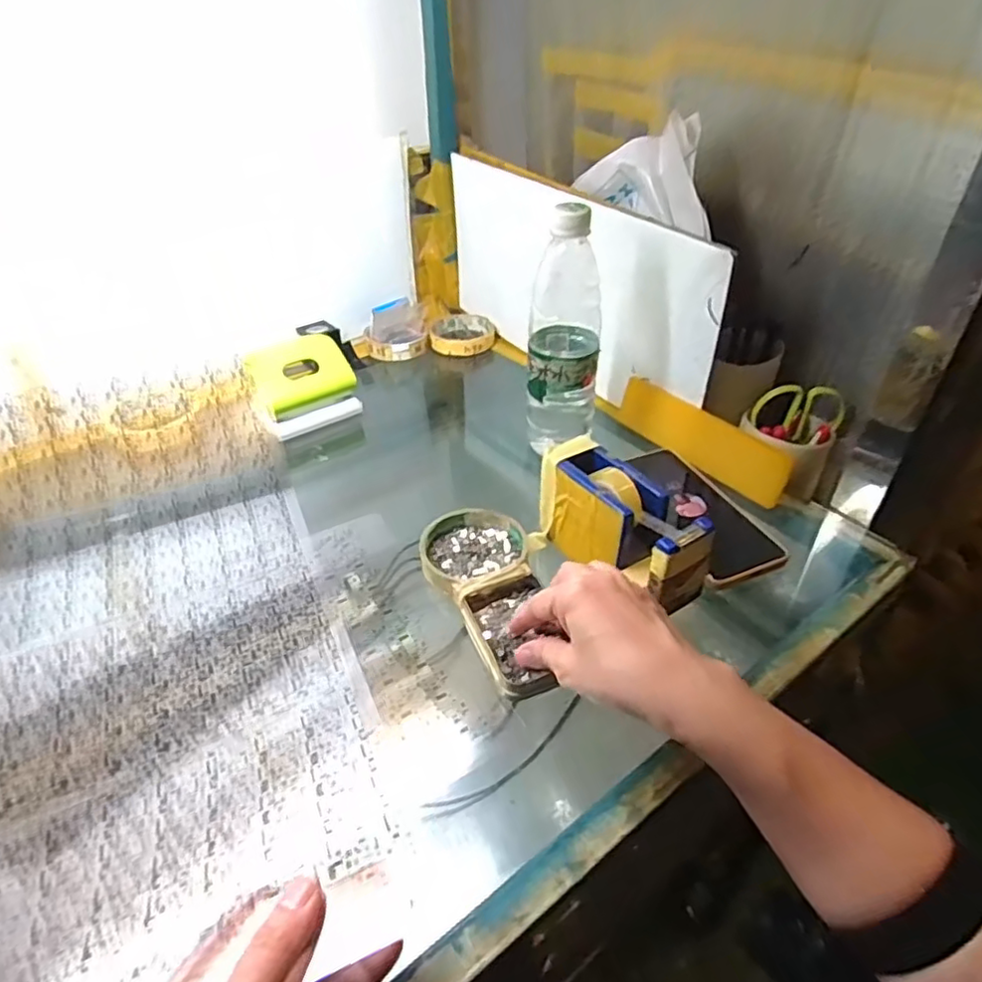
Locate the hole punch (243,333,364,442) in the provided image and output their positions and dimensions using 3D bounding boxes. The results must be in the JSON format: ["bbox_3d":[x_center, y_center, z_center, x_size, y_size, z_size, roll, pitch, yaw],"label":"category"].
[{"bbox_3d":[-0.199,-0.114,0.672,0.098,0.073,0.059,-31,46,-32],"label":"hole punch"}]

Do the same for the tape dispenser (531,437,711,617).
[{"bbox_3d":[0.094,0.025,0.473,0.051,0.075,0.139,-28,45,-30],"label":"tape dispenser"}]

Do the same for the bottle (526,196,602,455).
[{"bbox_3d":[0.067,-0.146,0.572,0.066,0.203,0.068,0,38,2],"label":"bottle"}]

